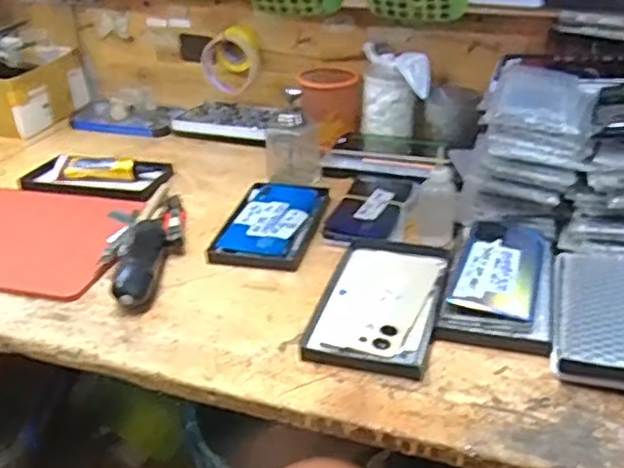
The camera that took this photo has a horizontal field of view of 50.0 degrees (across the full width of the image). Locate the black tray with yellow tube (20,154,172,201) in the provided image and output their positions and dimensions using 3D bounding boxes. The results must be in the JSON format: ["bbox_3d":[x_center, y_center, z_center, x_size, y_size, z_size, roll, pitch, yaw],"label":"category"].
[{"bbox_3d":[-0.282,-0.078,0.875,0.178,0.023,0.102,4,30,10],"label":"black tray with yellow tube"}]

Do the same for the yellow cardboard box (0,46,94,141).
[{"bbox_3d":[-0.455,-0.232,1.084,0.101,0.105,0.185,11,32,21],"label":"yellow cardboard box"}]

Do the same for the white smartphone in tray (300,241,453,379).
[{"bbox_3d":[0.066,0.060,0.635,0.110,0.016,0.200,8,31,16],"label":"white smartphone in tray"}]

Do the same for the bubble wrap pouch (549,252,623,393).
[{"bbox_3d":[0.266,0.064,0.583,0.101,0.021,0.190,8,31,16],"label":"bubble wrap pouch"}]

